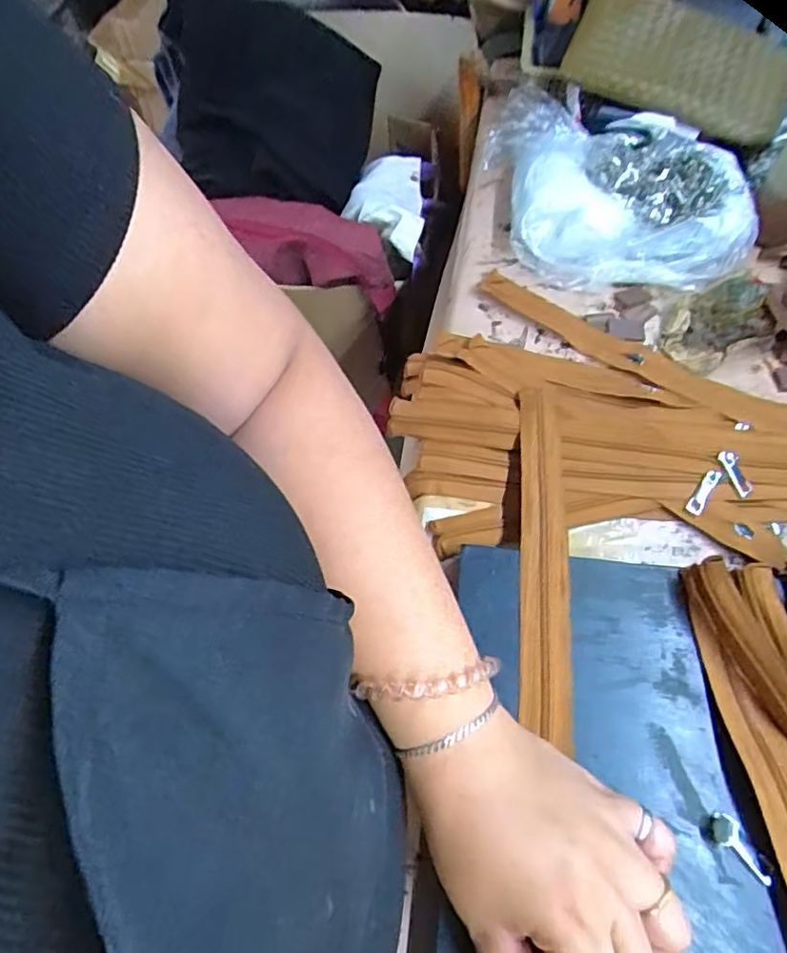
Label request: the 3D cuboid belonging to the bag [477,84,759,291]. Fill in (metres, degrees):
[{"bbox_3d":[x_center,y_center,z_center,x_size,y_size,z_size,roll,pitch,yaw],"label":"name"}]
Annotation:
[{"bbox_3d":[0.202,-0.257,0.526,0.233,0.069,0.172,5,60,7],"label":"bag"}]

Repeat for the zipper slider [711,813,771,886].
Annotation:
[{"bbox_3d":[0.172,0.186,0.289,0.013,0.009,0.033,-33,76,-15],"label":"zipper slider"}]

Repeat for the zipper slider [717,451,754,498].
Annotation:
[{"bbox_3d":[0.242,-0.002,0.412,0.011,0.007,0.034,-24,83,-10],"label":"zipper slider"}]

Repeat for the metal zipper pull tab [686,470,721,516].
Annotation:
[{"bbox_3d":[0.215,0.010,0.403,0.010,0.005,0.037,32,66,21],"label":"metal zipper pull tab"}]

